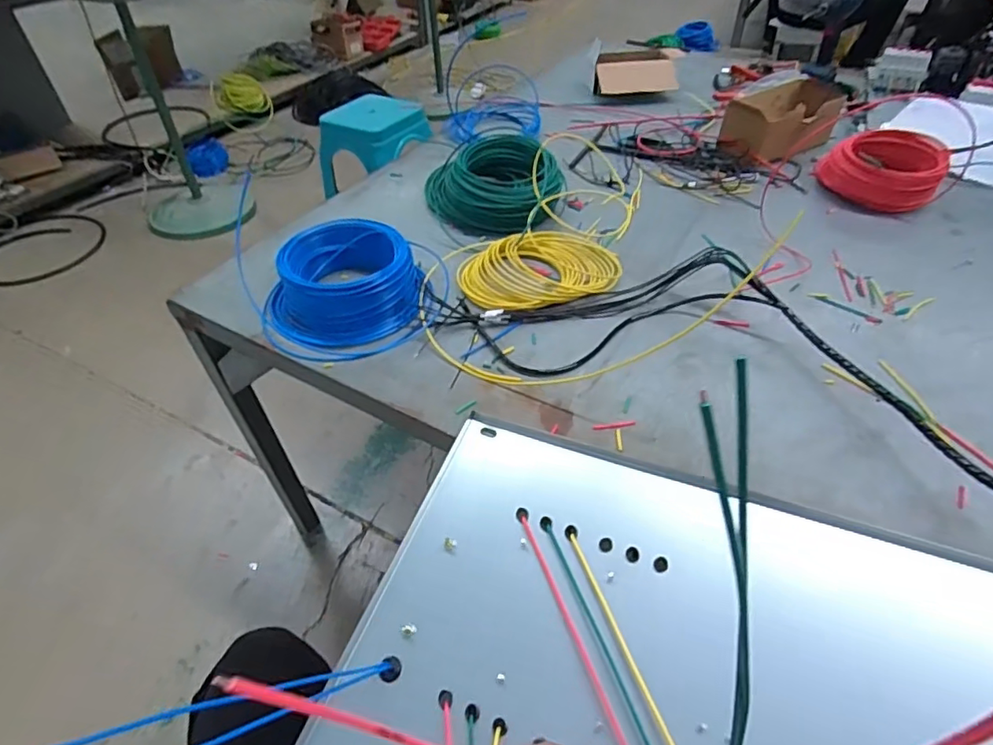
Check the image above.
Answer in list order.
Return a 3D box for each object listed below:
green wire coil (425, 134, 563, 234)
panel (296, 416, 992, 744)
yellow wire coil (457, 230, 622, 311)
[{"bbox_3d":[-0.004,-0.319,0.942,0.197,0.074,0.188,-1,45,1],"label":"green wire coil"},{"bbox_3d":[0.110,0.311,0.407,0.523,0.034,0.508,14,59,21],"label":"panel"},{"bbox_3d":[0.065,-0.157,0.808,0.229,0.037,0.175,-30,52,-25],"label":"yellow wire coil"}]

